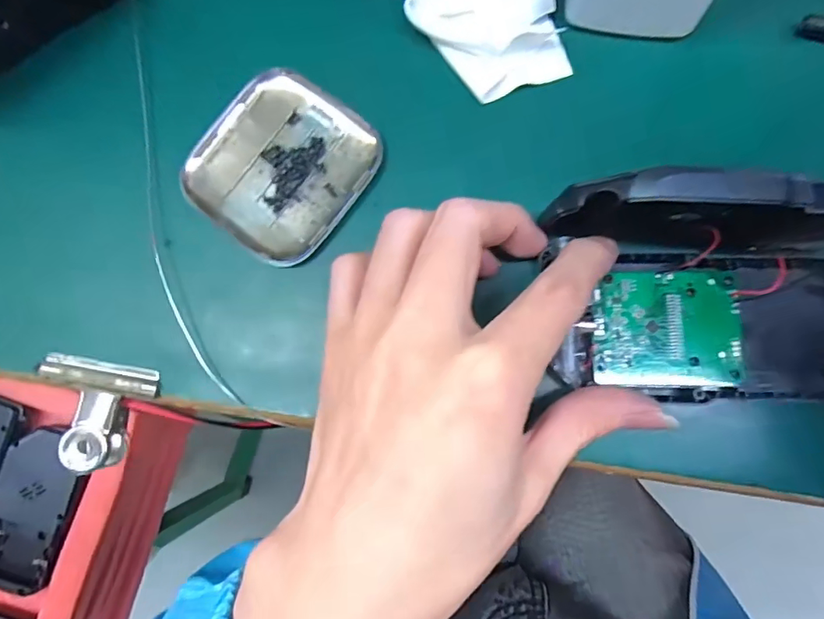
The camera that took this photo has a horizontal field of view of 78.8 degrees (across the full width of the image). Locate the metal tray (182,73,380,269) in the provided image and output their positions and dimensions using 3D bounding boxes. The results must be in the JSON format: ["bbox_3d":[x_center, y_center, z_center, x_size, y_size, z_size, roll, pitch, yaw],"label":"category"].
[{"bbox_3d":[-0.056,-0.062,0.213,0.070,0.013,0.071,37,87,7],"label":"metal tray"}]

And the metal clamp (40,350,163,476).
[{"bbox_3d":[-0.132,0.044,0.212,0.047,0.018,0.044,9,84,4],"label":"metal clamp"}]

